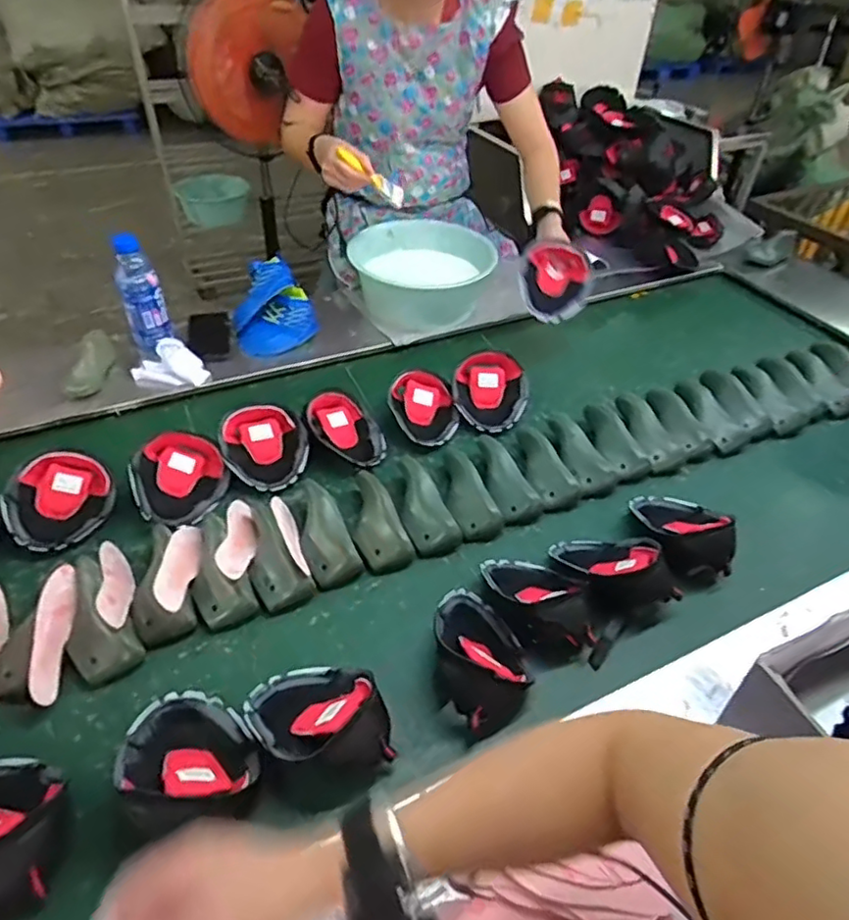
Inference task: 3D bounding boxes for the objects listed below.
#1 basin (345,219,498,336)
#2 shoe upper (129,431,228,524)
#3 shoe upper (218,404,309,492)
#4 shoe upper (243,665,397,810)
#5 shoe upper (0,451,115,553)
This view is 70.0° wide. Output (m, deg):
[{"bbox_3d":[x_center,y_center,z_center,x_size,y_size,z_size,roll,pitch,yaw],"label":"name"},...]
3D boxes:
[{"bbox_3d":[0.003,-0.403,1.343,0.291,0.143,0.278,3,43,-3],"label":"basin"},{"bbox_3d":[-0.368,0.025,0.913,0.131,0.048,0.159,-14,47,-20],"label":"shoe upper"},{"bbox_3d":[-0.253,-0.020,0.970,0.133,0.054,0.147,-19,49,-24],"label":"shoe upper"},{"bbox_3d":[-0.112,0.273,0.652,0.137,0.082,0.161,-21,50,-26],"label":"shoe upper"},{"bbox_3d":[-0.520,0.052,0.861,0.129,0.046,0.139,34,50,27],"label":"shoe upper"}]

